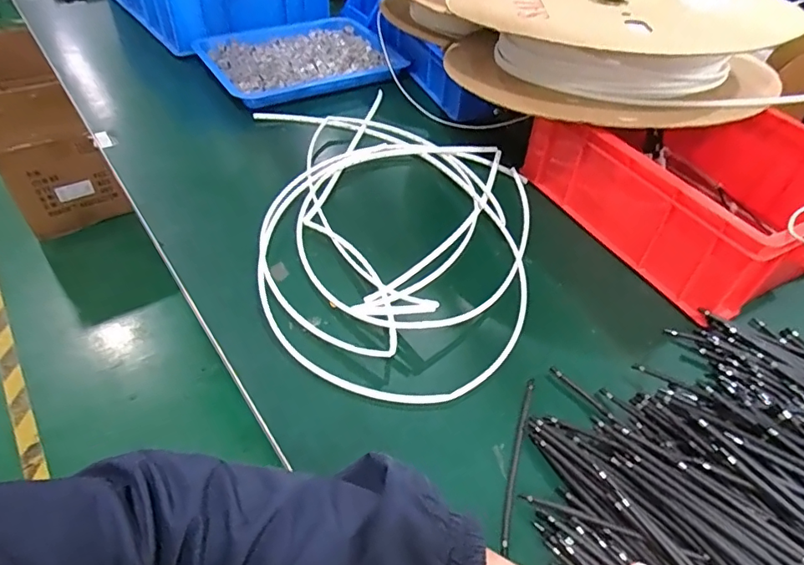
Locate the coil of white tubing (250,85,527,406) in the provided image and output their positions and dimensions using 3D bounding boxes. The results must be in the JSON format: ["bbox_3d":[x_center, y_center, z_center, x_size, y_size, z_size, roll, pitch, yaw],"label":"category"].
[{"bbox_3d":[0.002,-0.093,0.643,0.342,0.034,0.535,-3,47,-7],"label":"coil of white tubing"}]

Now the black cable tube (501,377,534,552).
[{"bbox_3d":[0.098,0.146,0.429,0.008,0.004,0.159,14,48,11],"label":"black cable tube"}]

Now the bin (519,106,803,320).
[{"bbox_3d":[0.363,-0.130,0.633,0.267,0.129,0.320,-19,50,-20],"label":"bin"}]

